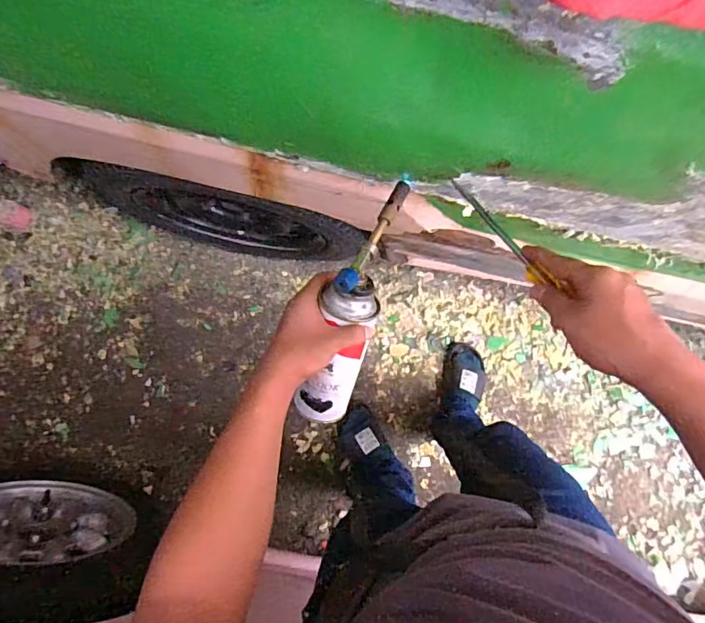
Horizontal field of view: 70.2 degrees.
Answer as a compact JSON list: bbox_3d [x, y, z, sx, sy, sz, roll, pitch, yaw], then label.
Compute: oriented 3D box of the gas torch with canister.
[{"bbox_3d":[-0.003,0.002,0.528,0.057,0.101,0.267,14,111,-5],"label":"gas torch with canister"}]

